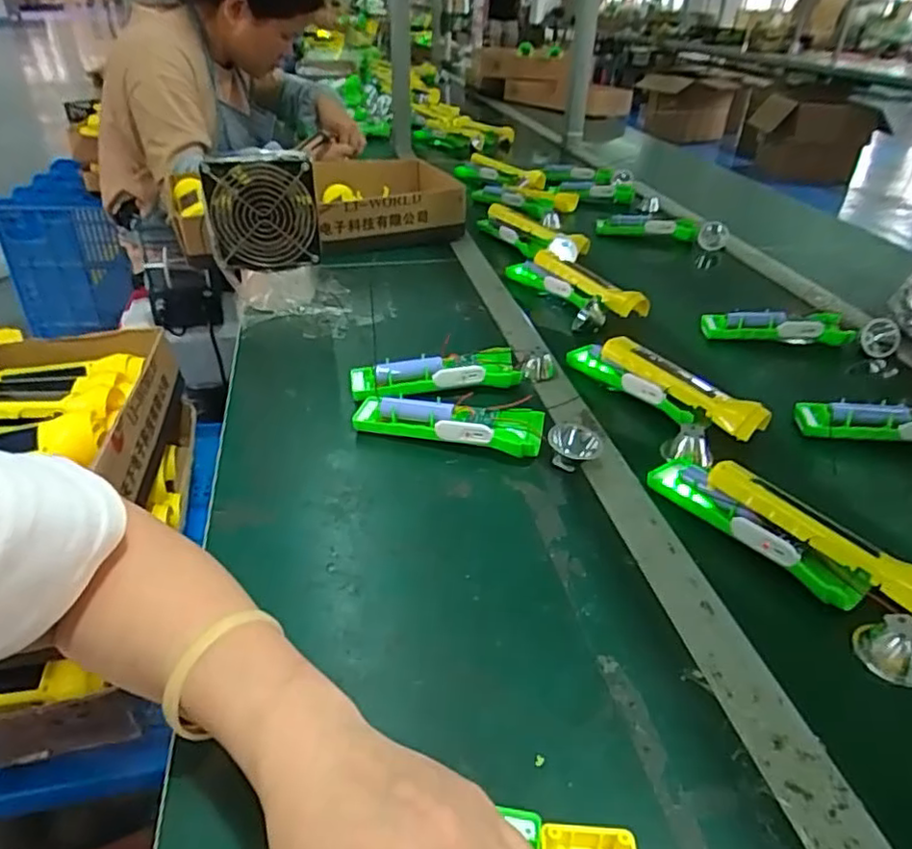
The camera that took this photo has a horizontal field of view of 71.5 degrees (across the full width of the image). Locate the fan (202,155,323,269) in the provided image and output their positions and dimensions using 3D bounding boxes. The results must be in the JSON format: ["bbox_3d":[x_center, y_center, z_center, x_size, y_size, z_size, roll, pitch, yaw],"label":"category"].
[{"bbox_3d":[-0.221,-0.243,0.727,0.121,0.120,0.031,-11,37,-11],"label":"fan"}]

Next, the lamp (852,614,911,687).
[{"bbox_3d":[0.273,0.141,0.394,0.019,0.039,0.041,11,60,-27],"label":"lamp"}]

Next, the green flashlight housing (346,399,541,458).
[{"bbox_3d":[-0.008,0.001,0.555,0.163,0.035,0.043,8,34,8],"label":"green flashlight housing"}]

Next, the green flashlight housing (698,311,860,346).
[{"bbox_3d":[0.380,-0.114,0.750,0.168,0.034,0.033,5,34,5],"label":"green flashlight housing"}]

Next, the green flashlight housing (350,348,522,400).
[{"bbox_3d":[-0.020,-0.047,0.623,0.164,0.035,0.049,-5,35,-10],"label":"green flashlight housing"}]

